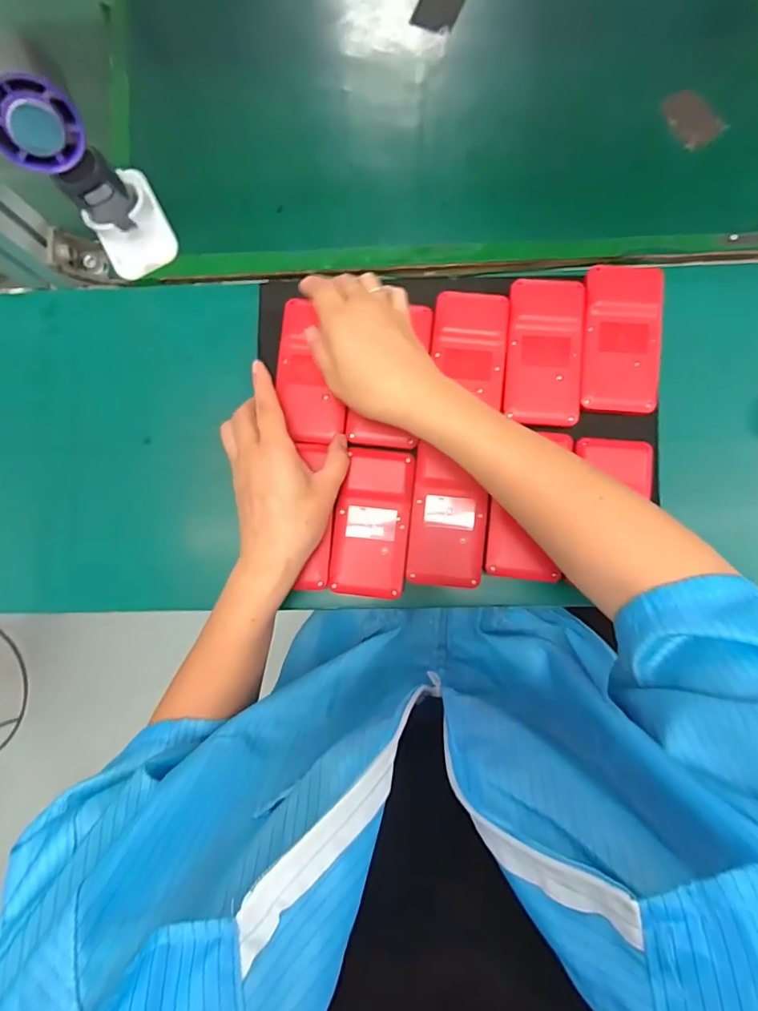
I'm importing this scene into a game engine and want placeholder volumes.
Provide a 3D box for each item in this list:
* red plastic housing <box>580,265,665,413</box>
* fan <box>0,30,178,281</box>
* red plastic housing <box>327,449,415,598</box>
[{"bbox_3d":[0.199,-0.137,0.402,0.061,0.014,0.116,3,86,2],"label":"red plastic housing"},{"bbox_3d":[-0.222,-0.253,0.358,0.061,0.165,0.090,-27,86,0],"label":"fan"},{"bbox_3d":[-0.005,0.014,0.401,0.060,0.014,0.118,6,86,2],"label":"red plastic housing"}]

